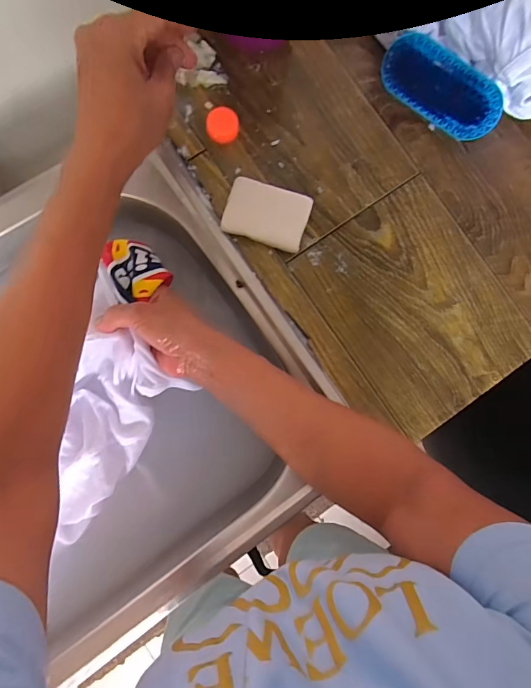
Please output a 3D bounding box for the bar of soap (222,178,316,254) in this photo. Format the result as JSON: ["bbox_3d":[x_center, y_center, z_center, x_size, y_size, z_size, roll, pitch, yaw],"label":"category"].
[{"bbox_3d":[0.001,-0.126,0.382,0.078,0.016,0.055,17,83,-3],"label":"bar of soap"}]

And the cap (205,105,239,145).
[{"bbox_3d":[-0.043,-0.218,0.389,0.031,0.013,0.030,0,85,-5],"label":"cap"}]

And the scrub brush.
[{"bbox_3d":[0.179,-0.260,0.397,0.129,0.043,0.034,32,83,-1],"label":"scrub brush"}]

